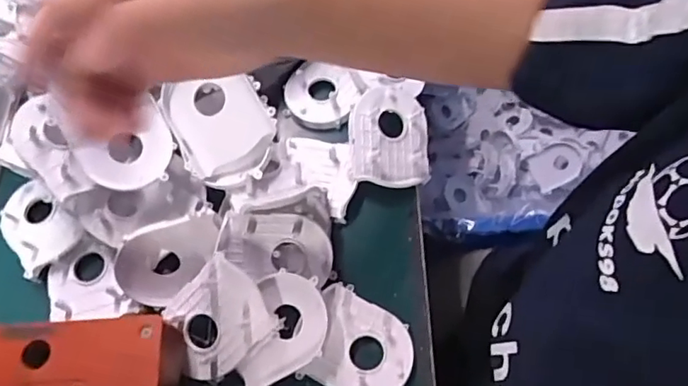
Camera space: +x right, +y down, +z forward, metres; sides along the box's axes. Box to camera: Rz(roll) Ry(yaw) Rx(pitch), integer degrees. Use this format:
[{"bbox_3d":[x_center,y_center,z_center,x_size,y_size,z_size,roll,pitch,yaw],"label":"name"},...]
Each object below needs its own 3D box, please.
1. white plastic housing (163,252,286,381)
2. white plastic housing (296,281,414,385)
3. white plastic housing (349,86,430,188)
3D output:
[{"bbox_3d":[-0.088,0.087,0.390,0.070,0.034,0.065,-39,70,-14],"label":"white plastic housing"},{"bbox_3d":[0.013,0.110,0.405,0.072,0.022,0.072,16,67,10],"label":"white plastic housing"},{"bbox_3d":[0.038,-0.045,0.458,0.064,0.014,0.078,6,82,-16],"label":"white plastic housing"}]

